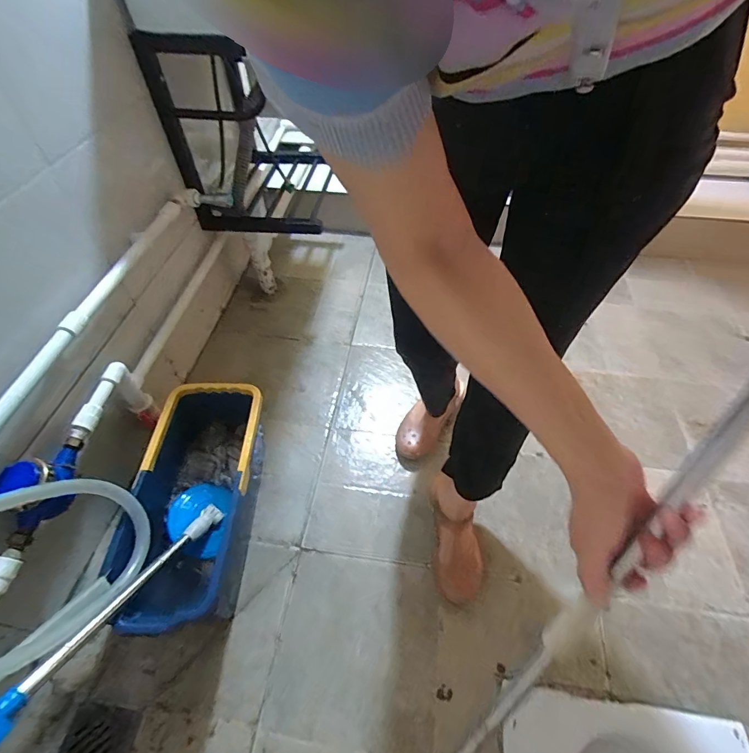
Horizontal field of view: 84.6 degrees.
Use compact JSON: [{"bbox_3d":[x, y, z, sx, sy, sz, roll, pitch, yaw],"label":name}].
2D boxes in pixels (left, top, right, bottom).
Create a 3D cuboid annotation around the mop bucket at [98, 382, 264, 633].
[{"bbox_3d":[-0.332,0.244,0.837,0.195,0.218,0.486,1,51,1],"label":"mop bucket"}]

